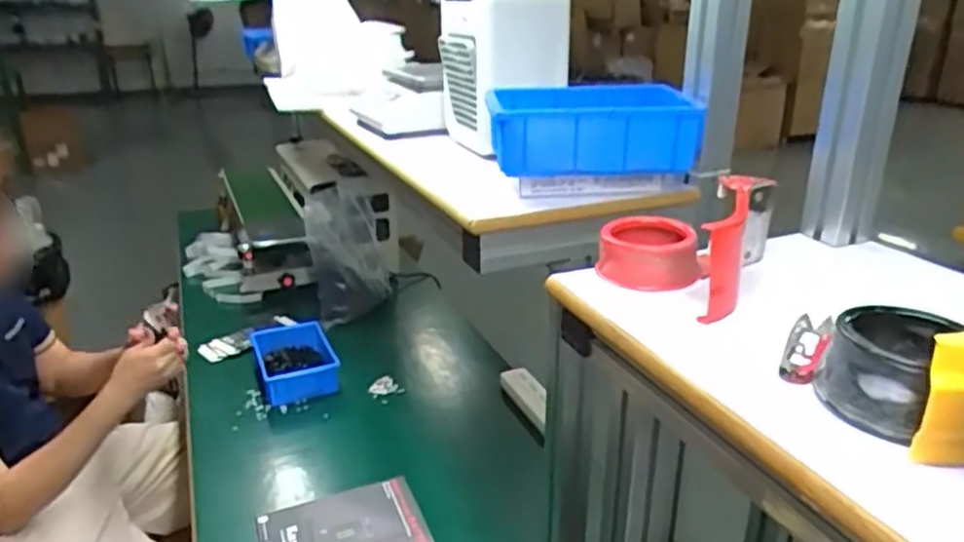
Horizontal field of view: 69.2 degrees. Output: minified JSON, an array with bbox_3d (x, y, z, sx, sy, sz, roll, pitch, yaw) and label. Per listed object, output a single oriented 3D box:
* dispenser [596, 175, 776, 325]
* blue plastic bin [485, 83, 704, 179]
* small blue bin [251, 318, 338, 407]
[{"bbox_3d":[0.153,-0.029,0.541,0.109,0.071,0.141,13,26,29],"label":"dispenser"},{"bbox_3d":[0.112,-0.144,0.710,0.204,0.069,0.116,-1,22,-3],"label":"blue plastic bin"},{"bbox_3d":[-0.360,0.174,1.344,0.139,0.072,0.205,-10,24,-22],"label":"small blue bin"}]

